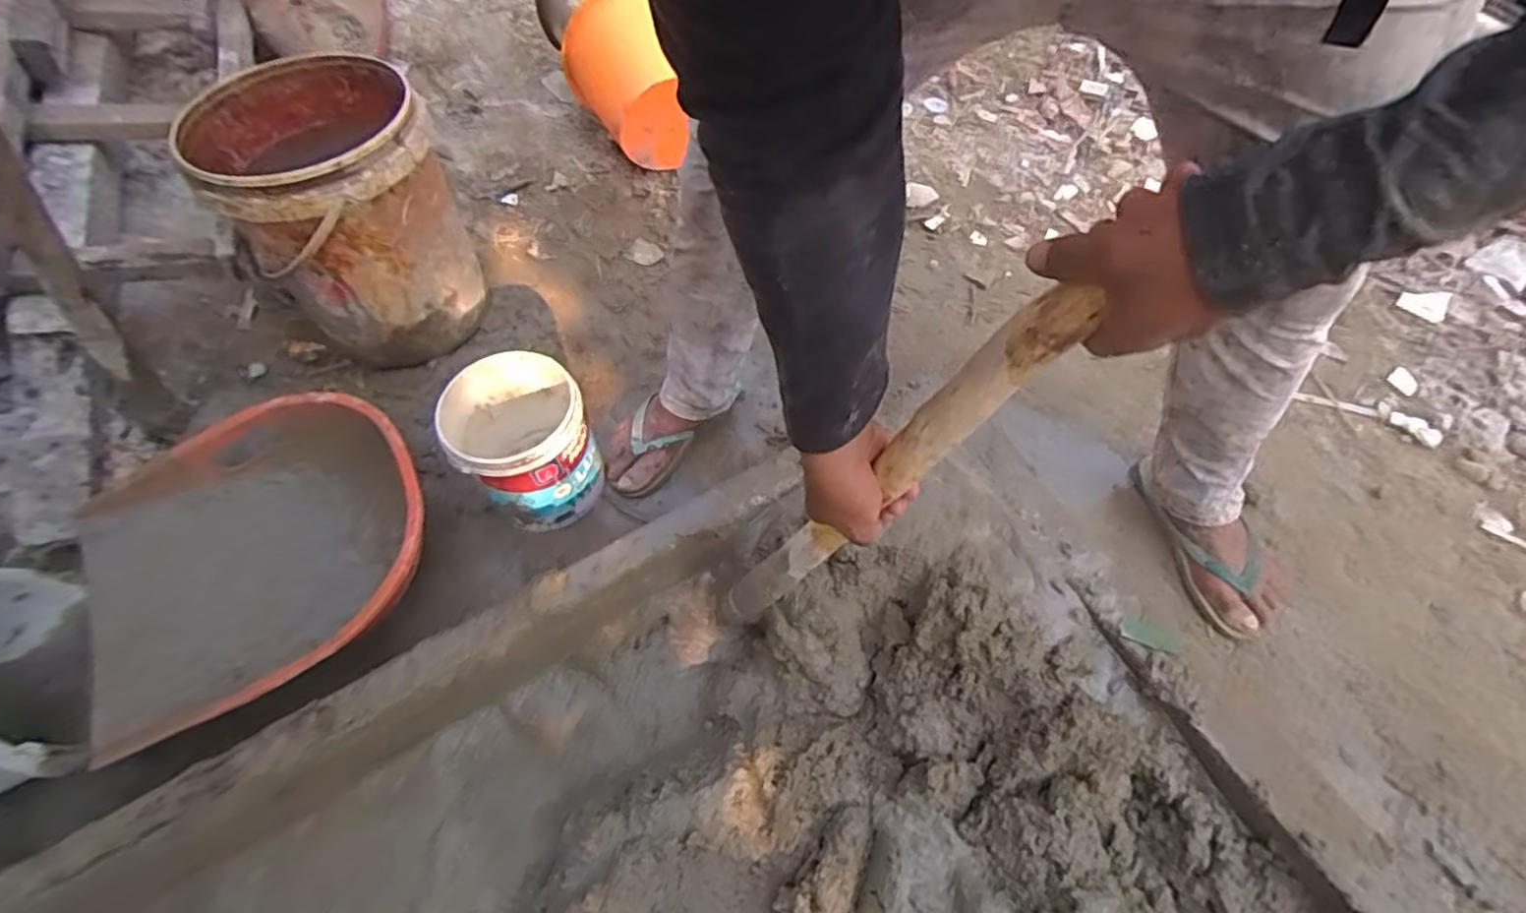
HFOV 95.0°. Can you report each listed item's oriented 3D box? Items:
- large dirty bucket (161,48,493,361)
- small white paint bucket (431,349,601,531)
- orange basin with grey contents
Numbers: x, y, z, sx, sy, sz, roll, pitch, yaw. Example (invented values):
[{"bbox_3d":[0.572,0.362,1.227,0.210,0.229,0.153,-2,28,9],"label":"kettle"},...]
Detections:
[{"bbox_3d":[-0.616,-0.369,1.064,0.300,0.325,0.318,-33,63,-16],"label":"large dirty bucket"},{"bbox_3d":[-0.318,-0.017,0.952,0.166,0.181,0.170,-1,59,2],"label":"small white paint bucket"},{"bbox_3d":[-0.640,0.125,0.918,0.416,0.128,0.418,-28,62,-14],"label":"orange basin with grey contents"}]

